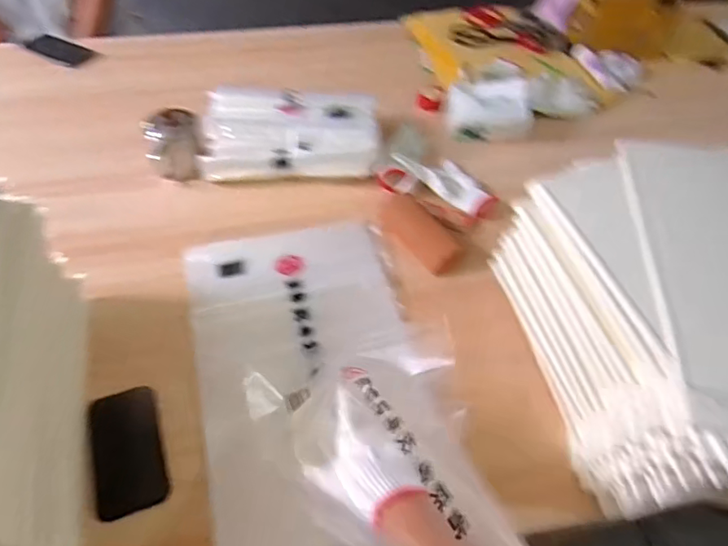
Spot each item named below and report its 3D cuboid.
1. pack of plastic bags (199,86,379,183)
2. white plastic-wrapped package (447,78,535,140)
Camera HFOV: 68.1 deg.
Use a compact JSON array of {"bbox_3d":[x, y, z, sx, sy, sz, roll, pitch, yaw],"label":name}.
[{"bbox_3d":[-0.124,-0.238,0.947,0.297,0.093,0.152,1,50,-2],"label":"pack of plastic bags"},{"bbox_3d":[0.236,-0.320,1.027,0.158,0.085,0.117,12,51,7],"label":"white plastic-wrapped package"}]

